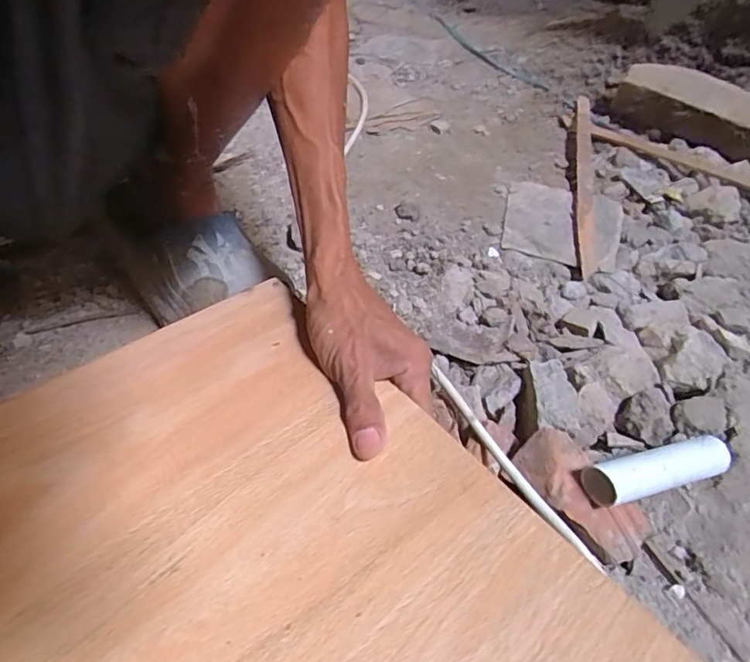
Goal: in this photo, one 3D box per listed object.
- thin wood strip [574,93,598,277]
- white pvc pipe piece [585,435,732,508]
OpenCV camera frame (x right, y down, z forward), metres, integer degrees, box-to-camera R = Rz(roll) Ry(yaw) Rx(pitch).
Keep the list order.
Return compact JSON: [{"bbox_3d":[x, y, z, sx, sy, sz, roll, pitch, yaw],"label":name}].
[{"bbox_3d":[0.305,-0.235,0.768,0.027,0.017,0.454,11,47,10],"label":"thin wood strip"},{"bbox_3d":[0.222,0.105,0.409,0.123,0.031,0.030,-13,48,-13],"label":"white pvc pipe piece"}]

